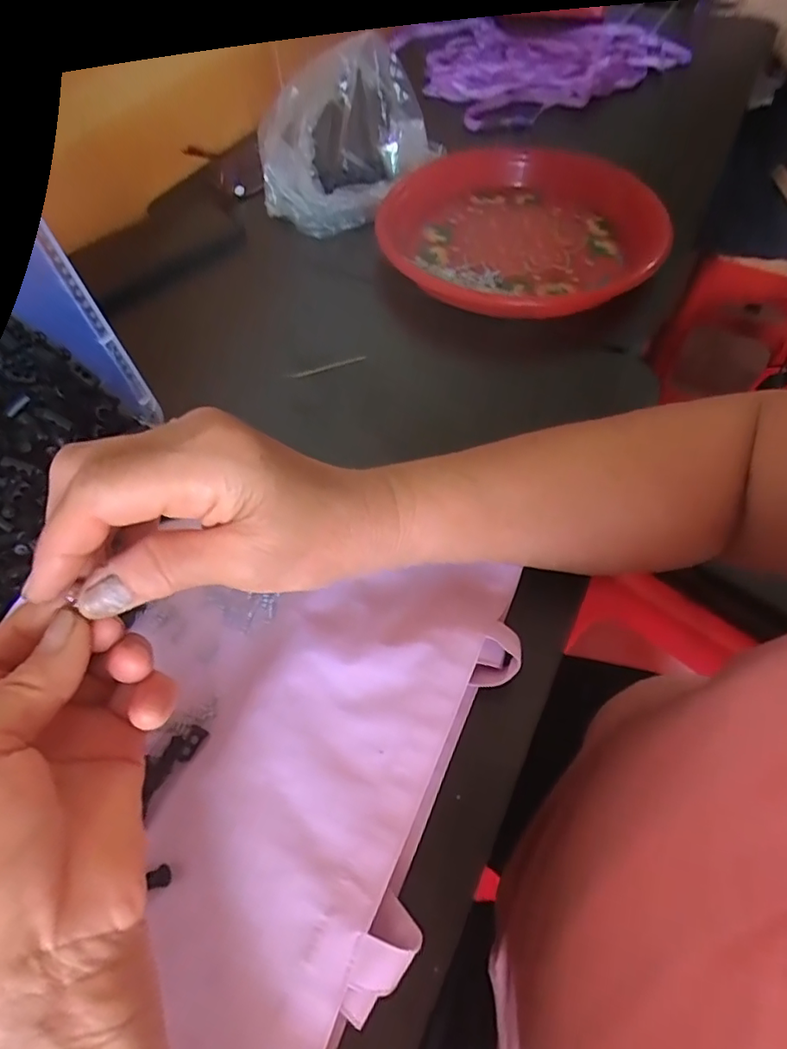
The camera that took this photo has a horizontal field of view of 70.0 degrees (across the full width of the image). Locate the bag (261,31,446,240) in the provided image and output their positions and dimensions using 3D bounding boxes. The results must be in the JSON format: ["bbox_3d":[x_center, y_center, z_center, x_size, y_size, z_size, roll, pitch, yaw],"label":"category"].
[{"bbox_3d":[-0.044,-0.322,0.477,0.098,0.107,0.134,27,61,15],"label":"bag"}]

